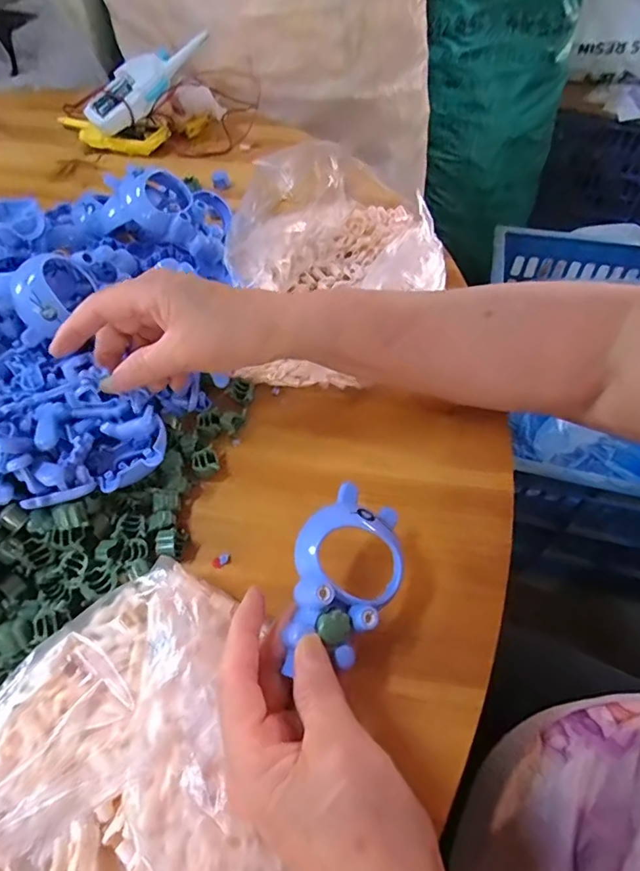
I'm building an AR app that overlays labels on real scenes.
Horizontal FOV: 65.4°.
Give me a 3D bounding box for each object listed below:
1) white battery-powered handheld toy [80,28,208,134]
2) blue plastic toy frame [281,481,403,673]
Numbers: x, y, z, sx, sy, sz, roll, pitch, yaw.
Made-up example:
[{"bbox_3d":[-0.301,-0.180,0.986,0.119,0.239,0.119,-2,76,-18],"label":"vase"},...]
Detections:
[{"bbox_3d":[-0.210,-0.431,0.602,0.164,0.027,0.057,-45,63,-4],"label":"white battery-powered handheld toy"},{"bbox_3d":[0.010,0.073,0.260,0.054,0.022,0.092,30,67,6],"label":"blue plastic toy frame"}]

